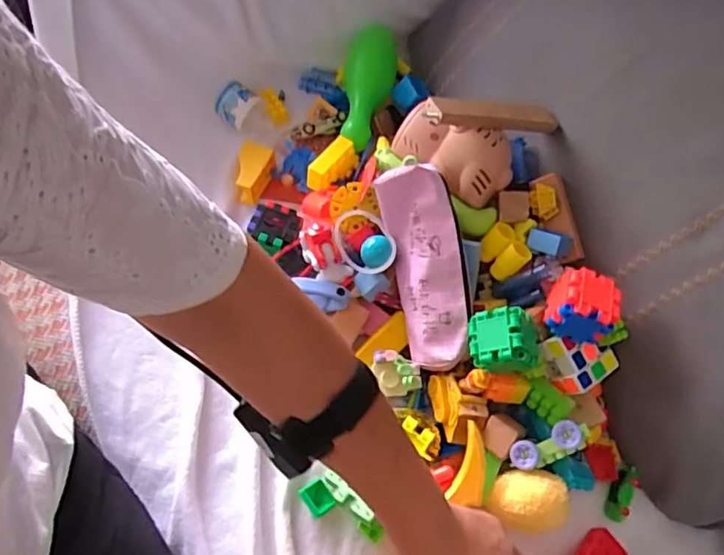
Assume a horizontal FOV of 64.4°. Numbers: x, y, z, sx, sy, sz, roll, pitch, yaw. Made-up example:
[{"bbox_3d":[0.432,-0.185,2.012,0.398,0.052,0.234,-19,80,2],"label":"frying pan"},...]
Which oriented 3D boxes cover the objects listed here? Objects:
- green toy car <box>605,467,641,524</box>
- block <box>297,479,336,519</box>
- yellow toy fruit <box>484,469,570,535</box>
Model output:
[{"bbox_3d":[0.249,0.207,0.550,0.023,0.015,0.052,31,64,13],"label":"green toy car"},{"bbox_3d":[-0.040,0.198,0.516,0.024,0.021,0.029,-35,69,-21],"label":"block"},{"bbox_3d":[0.147,0.198,0.515,0.069,0.062,0.050,10,61,2],"label":"yellow toy fruit"}]

